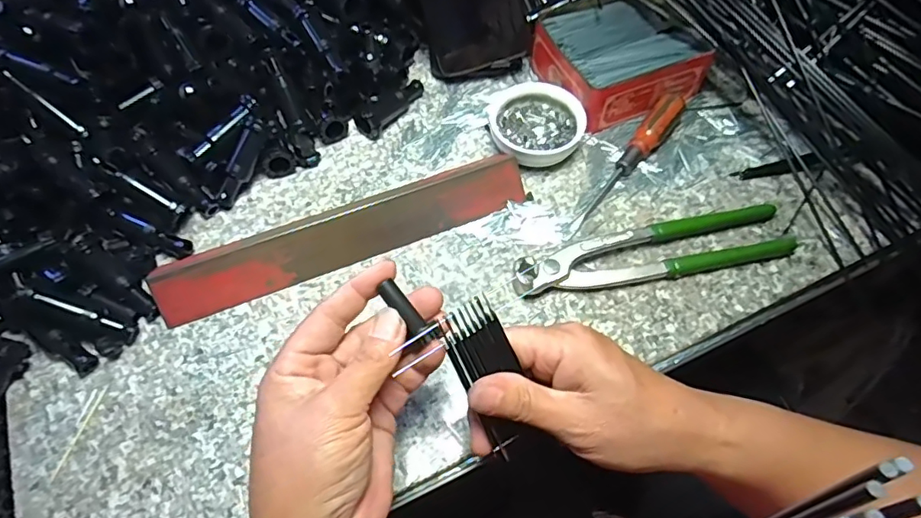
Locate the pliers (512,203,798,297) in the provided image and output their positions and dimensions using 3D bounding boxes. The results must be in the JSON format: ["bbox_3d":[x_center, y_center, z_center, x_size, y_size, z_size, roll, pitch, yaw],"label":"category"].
[{"bbox_3d":[0.133,-0.008,0.385,0.198,0.020,0.044,-12,60,-6],"label":"pliers"}]

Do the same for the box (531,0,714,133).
[{"bbox_3d":[0.126,-0.166,0.458,0.112,0.041,0.103,-27,63,-15],"label":"box"}]

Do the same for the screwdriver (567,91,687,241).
[{"bbox_3d":[0.125,-0.071,0.416,0.018,0.026,0.145,34,65,18],"label":"screwdriver"}]

